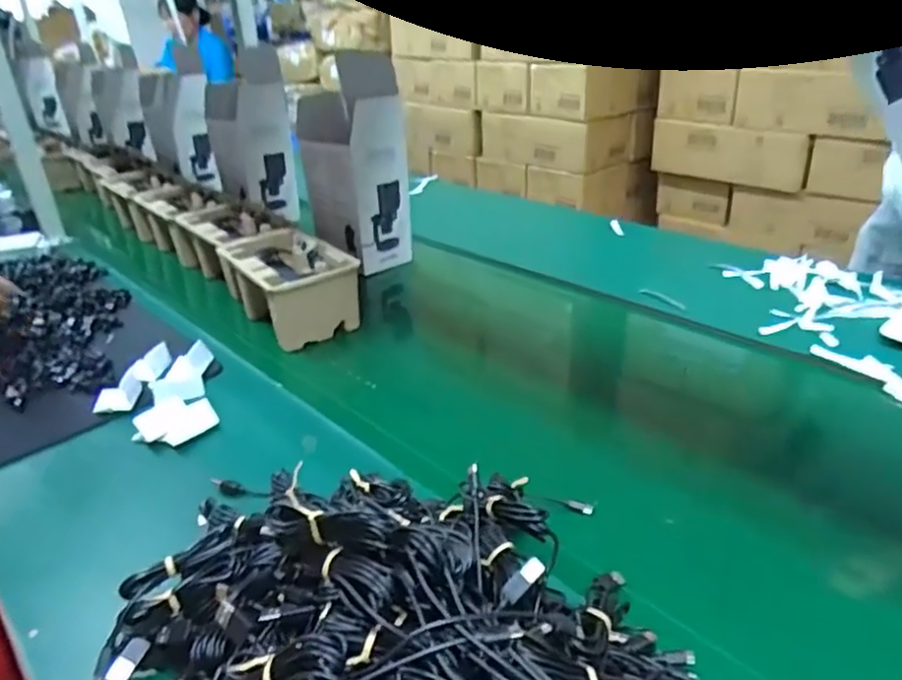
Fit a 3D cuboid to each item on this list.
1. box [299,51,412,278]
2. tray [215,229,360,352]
[{"bbox_3d":[-0.165,-0.316,1.168,0.149,0.347,0.142,-23,32,-31],"label":"box"},{"bbox_3d":[-0.254,-0.090,1.021,0.144,0.105,0.235,-21,32,-29],"label":"tray"}]

